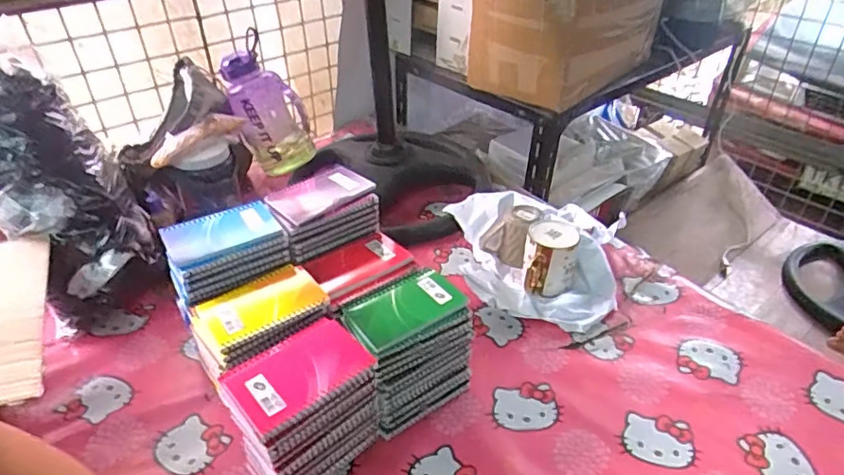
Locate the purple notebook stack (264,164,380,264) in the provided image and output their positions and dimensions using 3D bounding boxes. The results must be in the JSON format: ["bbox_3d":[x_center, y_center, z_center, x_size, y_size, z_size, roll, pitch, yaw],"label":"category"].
[{"bbox_3d":[-0.142,-0.042,0.766,0.147,0.066,0.113,-27,43,-32],"label":"purple notebook stack"}]

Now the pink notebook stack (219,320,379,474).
[{"bbox_3d":[-0.125,0.193,0.602,0.136,0.157,0.095,-27,44,-31],"label":"pink notebook stack"}]

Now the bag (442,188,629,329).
[{"bbox_3d":[0.171,0.007,0.900,0.292,0.094,0.281,10,38,15],"label":"bag"}]

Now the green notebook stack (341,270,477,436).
[{"bbox_3d":[-0.018,0.140,0.685,0.138,0.139,0.103,-23,42,-27],"label":"green notebook stack"}]

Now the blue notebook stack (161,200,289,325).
[{"bbox_3d":[-0.251,0.013,0.697,0.142,0.054,0.107,-21,40,-26],"label":"blue notebook stack"}]

